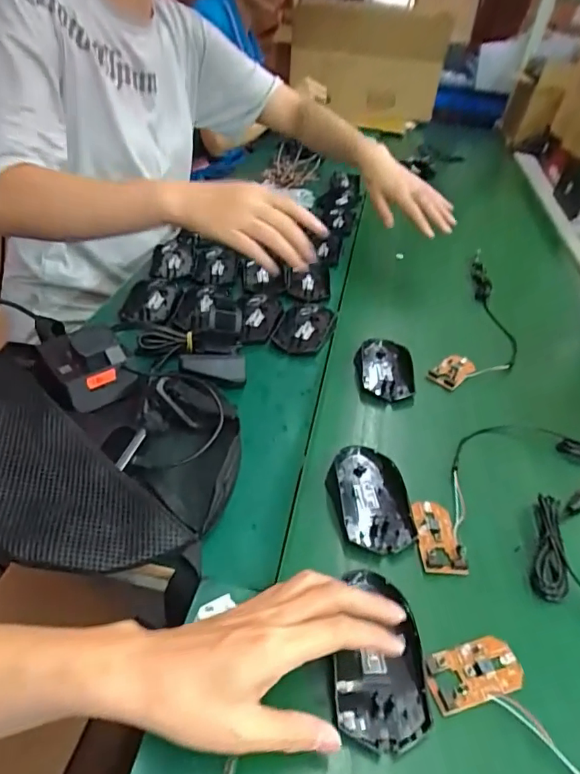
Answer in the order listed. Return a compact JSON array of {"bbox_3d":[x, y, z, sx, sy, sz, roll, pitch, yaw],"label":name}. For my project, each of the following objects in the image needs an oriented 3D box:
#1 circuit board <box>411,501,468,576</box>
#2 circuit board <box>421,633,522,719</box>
[{"bbox_3d":[0.124,0.122,0.425,0.036,0.010,0.067,3,40,-4],"label":"circuit board"},{"bbox_3d":[0.125,0.193,0.343,0.070,0.014,0.035,-9,42,-18],"label":"circuit board"}]

